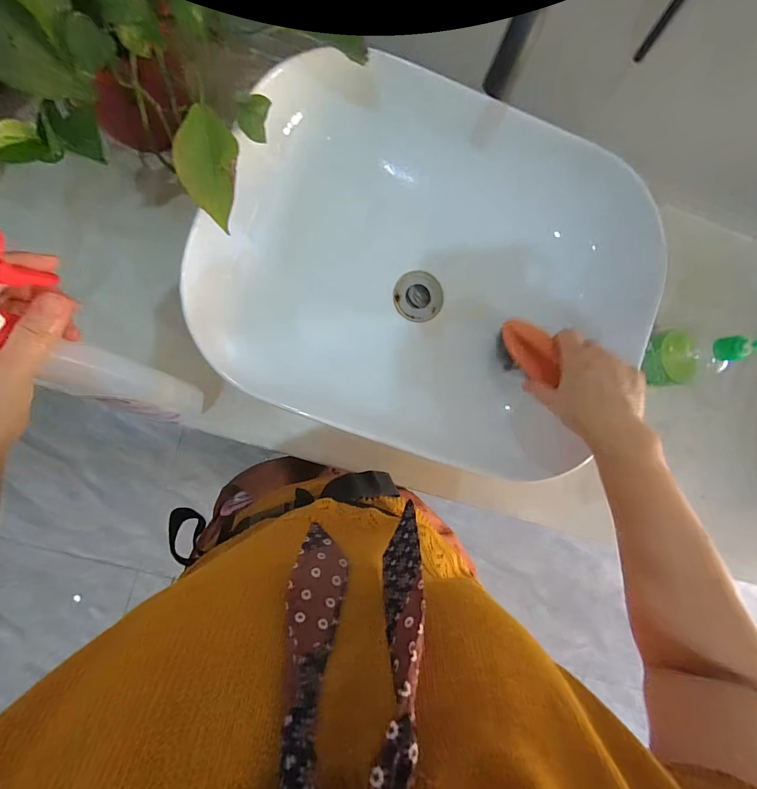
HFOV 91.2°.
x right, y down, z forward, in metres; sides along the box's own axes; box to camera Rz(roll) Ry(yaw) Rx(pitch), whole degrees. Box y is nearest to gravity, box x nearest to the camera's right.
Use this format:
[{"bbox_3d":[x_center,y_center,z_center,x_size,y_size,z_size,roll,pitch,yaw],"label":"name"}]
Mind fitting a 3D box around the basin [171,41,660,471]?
[{"bbox_3d":[0.064,-0.125,0.461,0.480,0.157,0.405,29,85,-4],"label":"basin"}]

